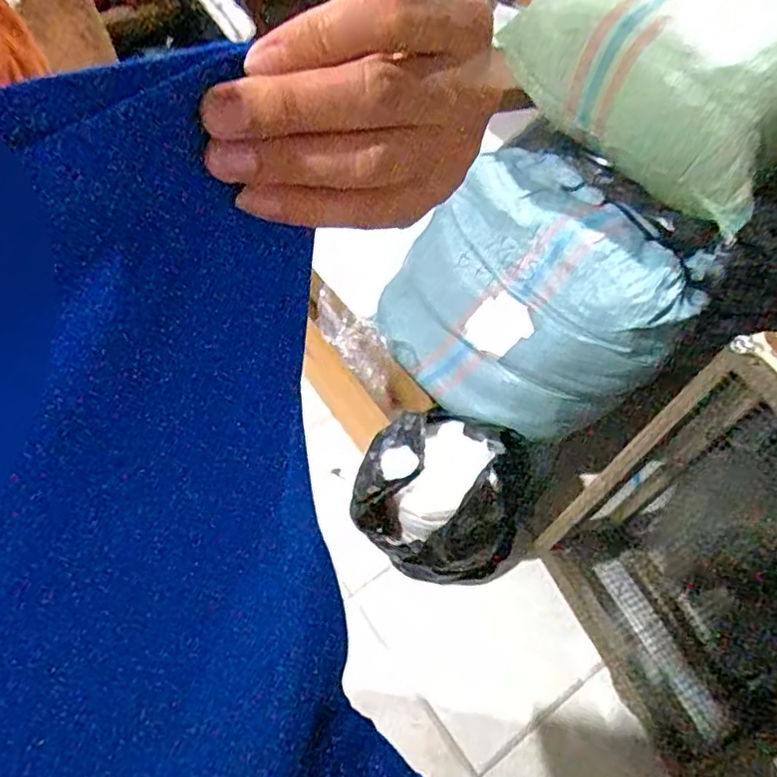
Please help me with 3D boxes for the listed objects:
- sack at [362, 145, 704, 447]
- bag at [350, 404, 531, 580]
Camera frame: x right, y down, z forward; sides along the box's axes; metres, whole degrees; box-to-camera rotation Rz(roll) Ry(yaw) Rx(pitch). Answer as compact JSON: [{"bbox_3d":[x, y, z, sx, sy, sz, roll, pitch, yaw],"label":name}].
[{"bbox_3d":[0.251,-0.160,1.218,0.341,0.378,0.574,-34,60,-21],"label":"sack"},{"bbox_3d":[0.110,0.234,1.276,0.303,0.309,0.293,15,56,12],"label":"bag"}]

